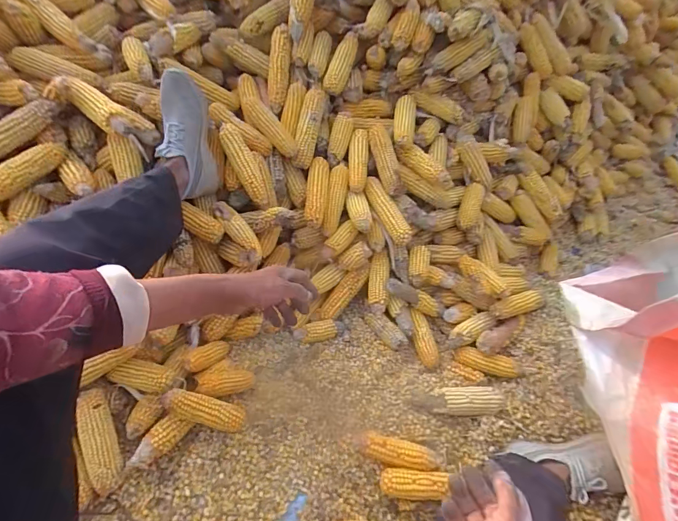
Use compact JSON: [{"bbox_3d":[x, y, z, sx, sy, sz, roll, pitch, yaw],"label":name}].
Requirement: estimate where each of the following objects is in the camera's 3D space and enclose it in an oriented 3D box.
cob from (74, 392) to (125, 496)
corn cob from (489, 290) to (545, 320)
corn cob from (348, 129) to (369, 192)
[{"bbox_3d":[-0.389,0.294,0.602,0.040,0.047,0.164,-15,88,-17],"label":"cob"},{"bbox_3d":[0.417,0.099,0.860,0.193,0.038,0.044,-8,51,-31],"label":"corn cob"},{"bbox_3d":[0.044,-0.231,0.830,0.044,0.036,0.156,3,77,-3],"label":"corn cob"}]

